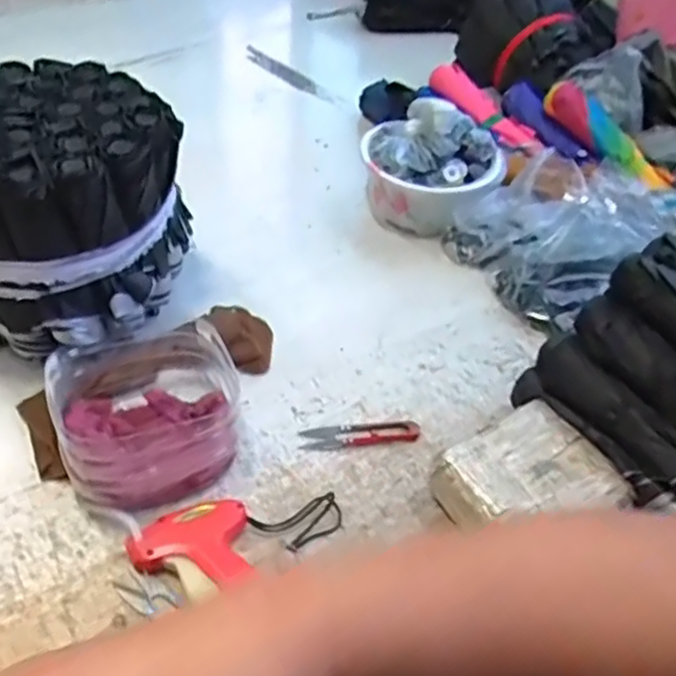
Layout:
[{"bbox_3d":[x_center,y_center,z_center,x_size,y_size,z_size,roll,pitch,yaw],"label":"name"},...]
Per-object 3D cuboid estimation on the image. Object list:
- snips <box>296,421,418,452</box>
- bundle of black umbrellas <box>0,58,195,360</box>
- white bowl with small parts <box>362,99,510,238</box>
[{"bbox_3d":[0.023,0.094,0.688,0.116,0.004,0.029,-6,45,-9],"label":"snips"},{"bbox_3d":[-0.287,-0.139,0.725,0.255,0.193,0.247,-19,48,-21],"label":"bundle of black umbrellas"},{"bbox_3d":[0.126,-0.225,0.948,0.185,0.144,0.174,1,44,-1],"label":"white bowl with small parts"}]

